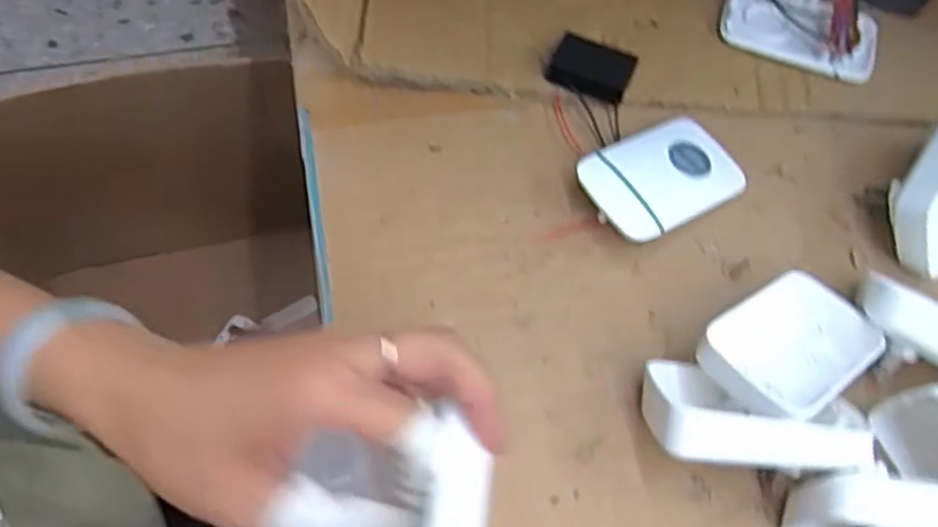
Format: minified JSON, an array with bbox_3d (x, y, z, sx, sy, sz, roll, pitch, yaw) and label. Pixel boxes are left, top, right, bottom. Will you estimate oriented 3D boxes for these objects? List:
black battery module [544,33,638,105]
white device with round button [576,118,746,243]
[{"bbox_3d":[0.073,-0.117,0.429,0.048,0.014,0.028,20,67,7],"label":"black battery module"},{"bbox_3d":[0.110,-0.048,0.405,0.090,0.023,0.059,-29,71,-14],"label":"white device with round button"}]

